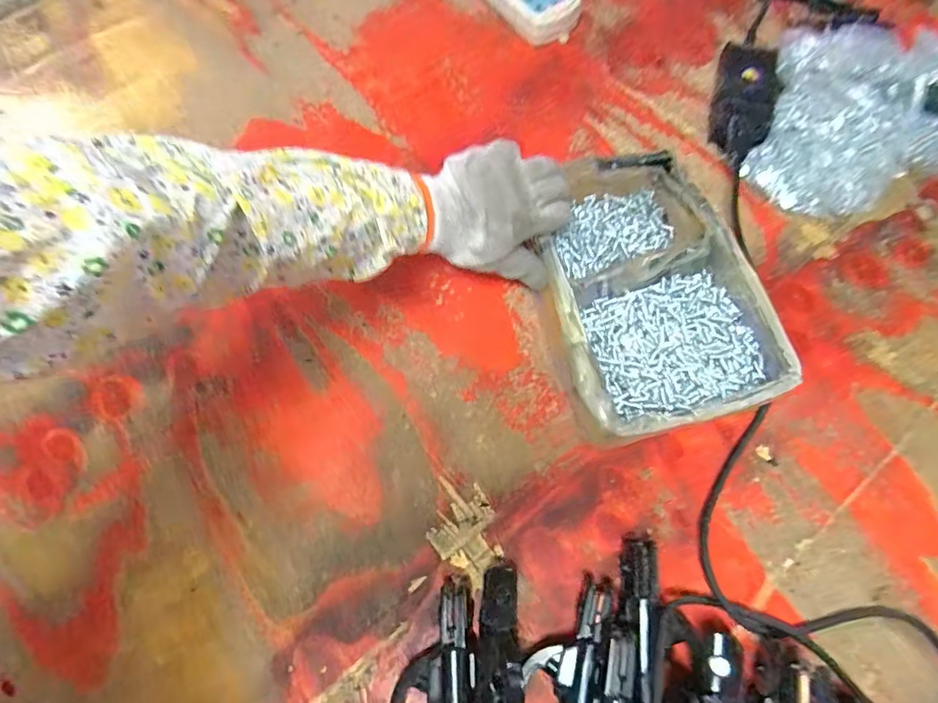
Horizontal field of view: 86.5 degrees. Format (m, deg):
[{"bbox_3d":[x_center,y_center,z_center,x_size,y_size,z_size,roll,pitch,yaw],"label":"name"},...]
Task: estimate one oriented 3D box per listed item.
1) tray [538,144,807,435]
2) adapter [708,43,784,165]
[{"bbox_3d":[0.156,-0.059,0.447,0.176,0.043,0.253,-13,70,-2],"label":"tray"},{"bbox_3d":[0.298,-0.273,0.539,0.062,0.038,0.156,17,71,9],"label":"adapter"}]

